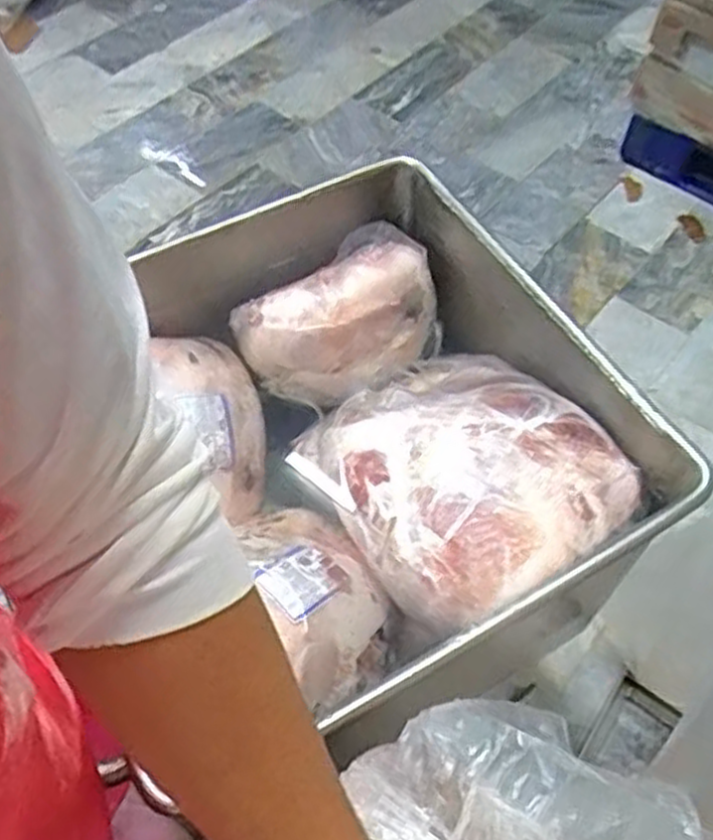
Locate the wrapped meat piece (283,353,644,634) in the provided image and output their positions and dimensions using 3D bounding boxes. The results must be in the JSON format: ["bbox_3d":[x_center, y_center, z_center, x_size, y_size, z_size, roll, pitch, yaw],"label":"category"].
[{"bbox_3d":[0.119,0.062,0.991,0.312,0.141,0.366,-30,62,-22],"label":"wrapped meat piece"}]

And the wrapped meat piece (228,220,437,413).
[{"bbox_3d":[-0.012,-0.134,1.135,0.290,0.136,0.202,-28,61,-21],"label":"wrapped meat piece"}]

